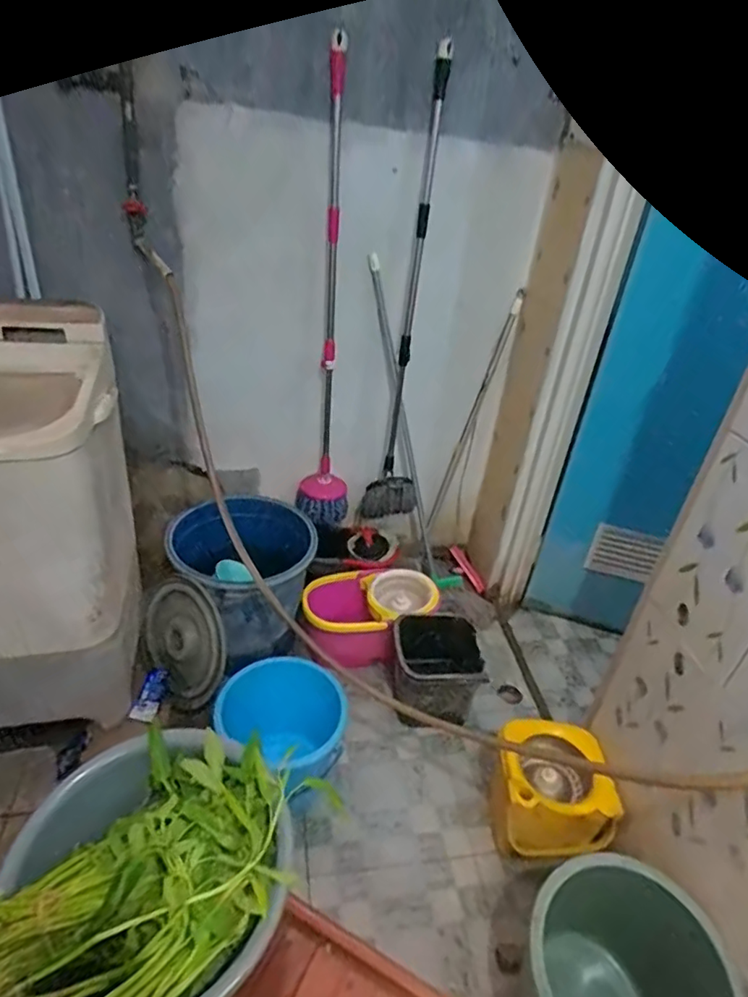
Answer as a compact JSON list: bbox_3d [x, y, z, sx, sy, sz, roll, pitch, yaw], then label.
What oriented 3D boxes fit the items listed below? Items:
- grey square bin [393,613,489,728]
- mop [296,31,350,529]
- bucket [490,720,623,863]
[{"bbox_3d":[0.180,0.488,1.695,0.234,0.203,0.252,4,33,-3],"label":"grey square bin"},{"bbox_3d":[-0.128,-0.556,1.797,0.166,1.383,0.291,3,33,-6],"label":"mop"},{"bbox_3d":[0.412,0.717,1.424,0.247,0.269,0.262,2,33,-7],"label":"bucket"}]

